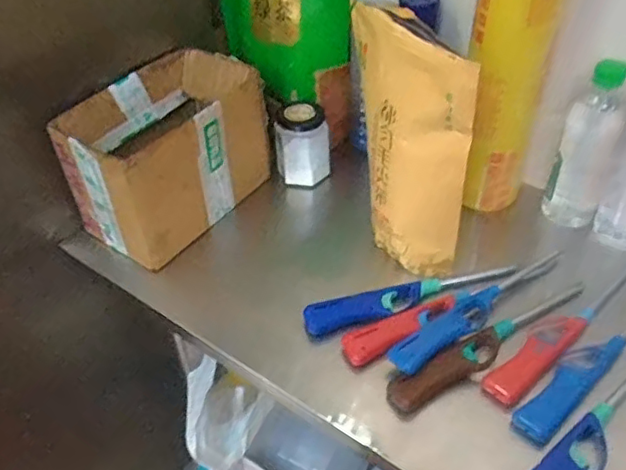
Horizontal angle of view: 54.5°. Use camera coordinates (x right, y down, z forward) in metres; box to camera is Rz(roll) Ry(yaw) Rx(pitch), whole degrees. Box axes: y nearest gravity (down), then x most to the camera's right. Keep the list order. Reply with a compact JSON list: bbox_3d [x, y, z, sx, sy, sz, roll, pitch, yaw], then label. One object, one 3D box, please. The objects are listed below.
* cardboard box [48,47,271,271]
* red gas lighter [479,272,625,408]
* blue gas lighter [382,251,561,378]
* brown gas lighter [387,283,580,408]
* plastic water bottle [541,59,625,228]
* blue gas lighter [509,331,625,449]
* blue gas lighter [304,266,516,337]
[{"bbox_3d":[-0.181,-0.106,0.767,0.151,0.152,0.234,25,49,28],"label":"cardboard box"},{"bbox_3d":[0.256,0.096,0.631,0.232,0.023,0.037,-33,50,-29],"label":"red gas lighter"},{"bbox_3d":[0.175,0.071,0.647,0.246,0.023,0.047,-29,47,-25],"label":"blue gas lighter"},{"bbox_3d":[0.179,0.109,0.616,0.245,0.021,0.031,-24,45,-21],"label":"brown gas lighter"},{"bbox_3d":[0.323,-0.103,0.714,0.059,0.207,0.057,22,48,26],"label":"plastic water bottle"},{"bbox_3d":[0.276,0.122,0.603,0.242,0.015,0.037,-34,50,-29],"label":"blue gas lighter"},{"bbox_3d":[0.110,0.064,0.667,0.246,0.022,0.039,-12,43,-9],"label":"blue gas lighter"}]

